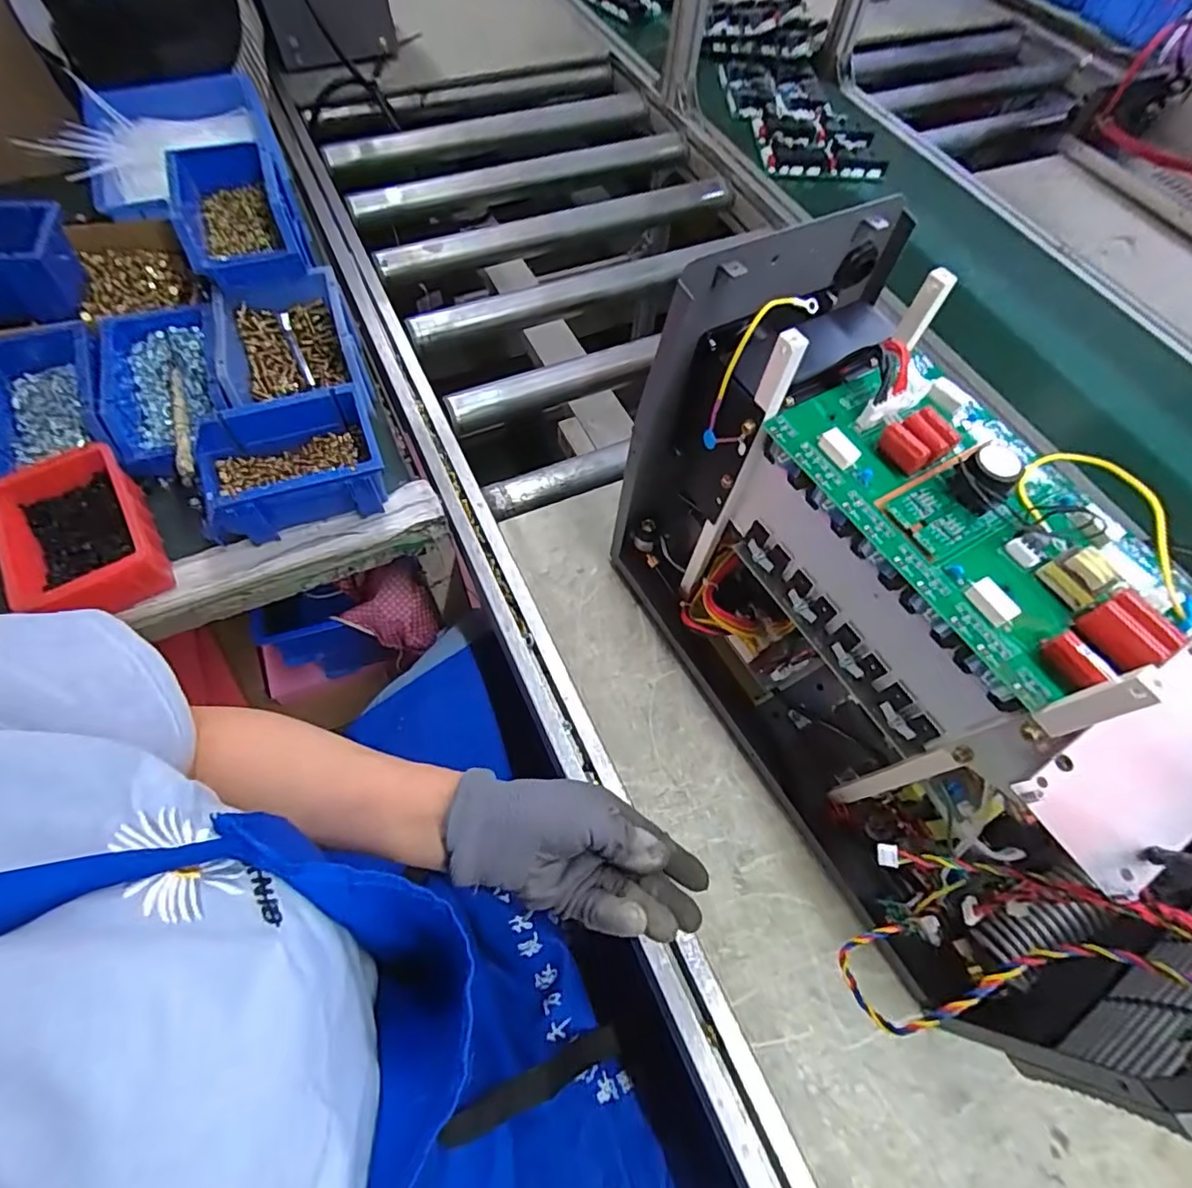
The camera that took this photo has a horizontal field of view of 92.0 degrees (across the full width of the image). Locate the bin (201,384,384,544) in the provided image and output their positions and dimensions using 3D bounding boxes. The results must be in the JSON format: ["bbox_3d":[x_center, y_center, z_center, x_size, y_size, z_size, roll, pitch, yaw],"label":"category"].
[{"bbox_3d":[-0.282,-0.114,0.531,0.152,0.076,0.096,-17,65,-12],"label":"bin"}]

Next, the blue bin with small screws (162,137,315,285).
[{"bbox_3d":[-0.380,-0.400,0.609,0.107,0.061,0.162,-17,65,-12],"label":"blue bin with small screws"}]

